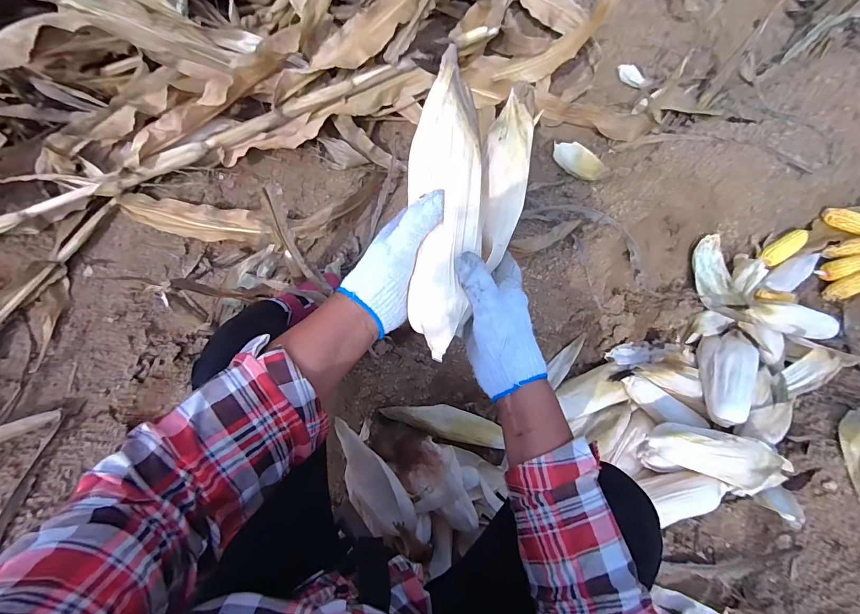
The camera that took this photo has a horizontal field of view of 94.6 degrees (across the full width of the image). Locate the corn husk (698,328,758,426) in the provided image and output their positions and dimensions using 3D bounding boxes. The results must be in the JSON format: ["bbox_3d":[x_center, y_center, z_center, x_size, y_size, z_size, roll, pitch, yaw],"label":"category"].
[{"bbox_3d":[0.610,0.134,0.801,0.092,0.060,0.228,19,69,4],"label":"corn husk"}]

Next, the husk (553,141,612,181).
[{"bbox_3d":[0.382,-0.377,1.023,0.084,0.021,0.177,-22,54,-11],"label":"husk"}]

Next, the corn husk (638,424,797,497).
[{"bbox_3d":[0.528,0.283,0.733,0.238,0.112,0.086,17,69,3],"label":"corn husk"}]

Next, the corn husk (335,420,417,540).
[{"bbox_3d":[-0.097,0.278,0.638,0.087,0.065,0.219,-25,97,-12],"label":"corn husk"}]

